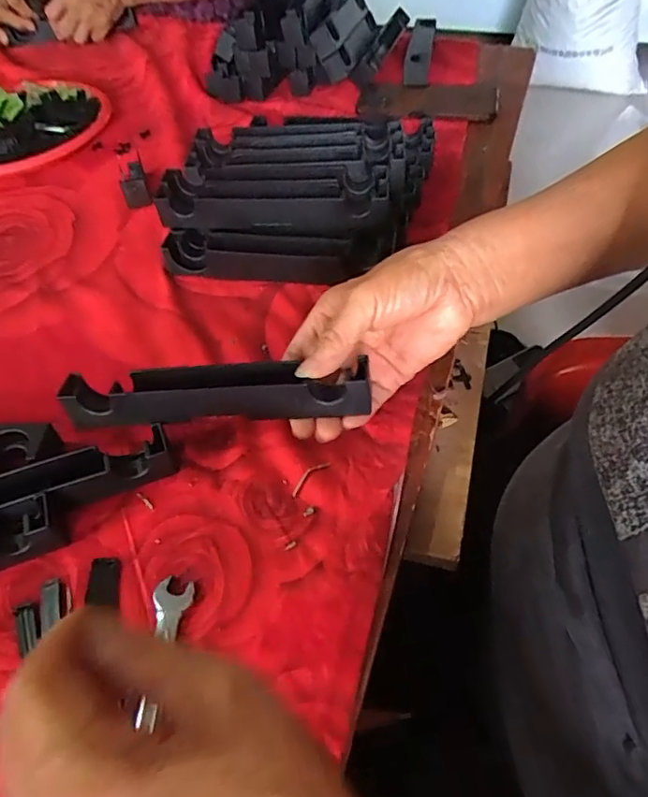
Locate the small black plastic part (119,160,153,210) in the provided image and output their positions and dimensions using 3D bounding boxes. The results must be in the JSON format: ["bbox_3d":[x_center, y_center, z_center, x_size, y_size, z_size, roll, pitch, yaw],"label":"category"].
[{"bbox_3d":[-0.194,-0.218,0.563,0.025,0.032,0.036,-17,53,-11],"label":"small black plastic part"}]

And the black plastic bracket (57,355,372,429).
[{"bbox_3d":[-0.071,-0.004,0.348,0.192,0.029,0.027,-3,51,8],"label":"black plastic bracket"}]

